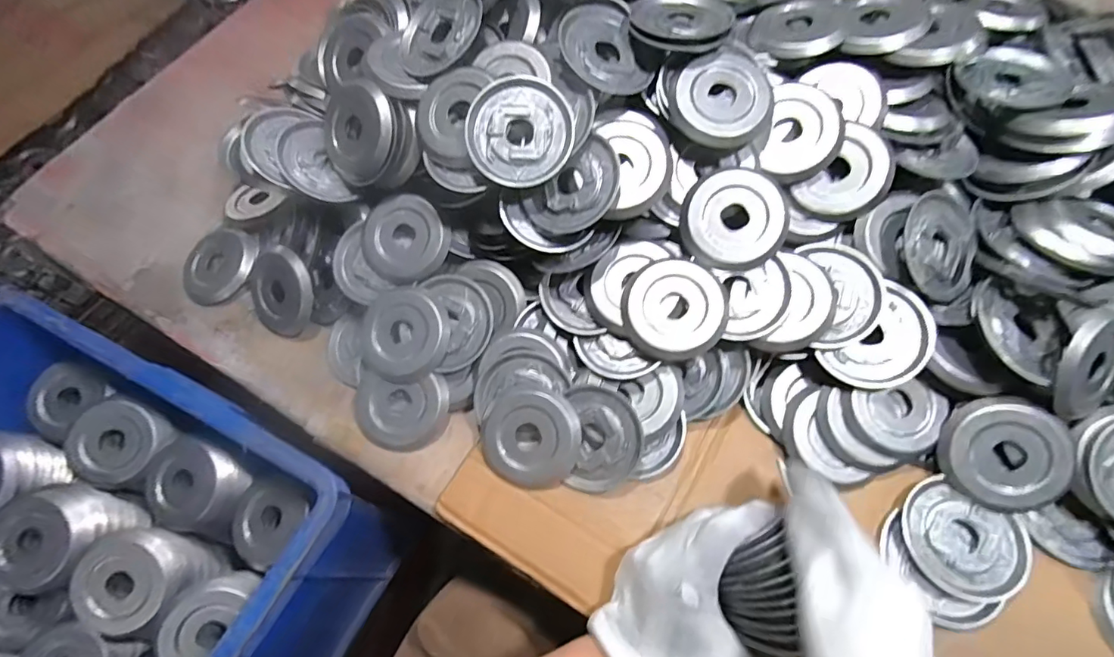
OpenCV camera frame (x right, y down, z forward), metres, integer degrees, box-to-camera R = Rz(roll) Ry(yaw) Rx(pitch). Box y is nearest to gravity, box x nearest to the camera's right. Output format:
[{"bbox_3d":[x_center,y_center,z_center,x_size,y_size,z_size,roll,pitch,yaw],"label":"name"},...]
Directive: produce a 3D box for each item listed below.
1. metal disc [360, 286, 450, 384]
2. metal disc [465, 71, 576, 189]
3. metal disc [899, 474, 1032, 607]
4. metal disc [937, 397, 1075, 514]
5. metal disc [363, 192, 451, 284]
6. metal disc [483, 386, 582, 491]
[{"bbox_3d":[-0.137,0.006,0.463,0.082,0.008,0.082,-2,83,12],"label":"metal disc"},{"bbox_3d":[-0.031,-0.159,0.417,0.084,0.005,0.086,0,90,1],"label":"metal disc"},{"bbox_3d":[0.301,0.159,0.386,0.082,0.009,0.073,30,70,15],"label":"metal disc"},{"bbox_3d":[0.338,0.095,0.388,0.080,0.019,0.083,0,91,18],"label":"metal disc"},{"bbox_3d":[-0.141,-0.082,0.479,0.079,0.012,0.081,0,90,11],"label":"metal disc"},{"bbox_3d":[-0.022,0.091,0.430,0.081,0.011,0.076,-3,76,11],"label":"metal disc"}]

